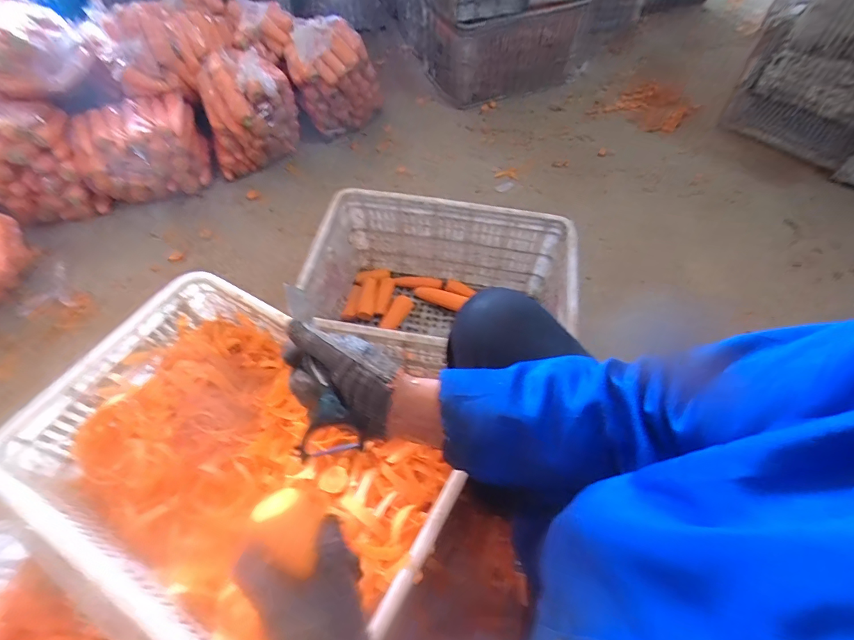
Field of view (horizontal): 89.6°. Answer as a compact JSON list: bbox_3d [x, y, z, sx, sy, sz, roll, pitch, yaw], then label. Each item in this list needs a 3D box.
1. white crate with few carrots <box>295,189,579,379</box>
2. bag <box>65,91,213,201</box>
[{"bbox_3d":[0.020,-0.035,0.963,0.524,0.296,0.358,11,58,5],"label":"white crate with few carrots"},{"bbox_3d":[-0.885,-0.525,1.345,0.362,0.216,0.264,-26,62,-17],"label":"bag"}]

